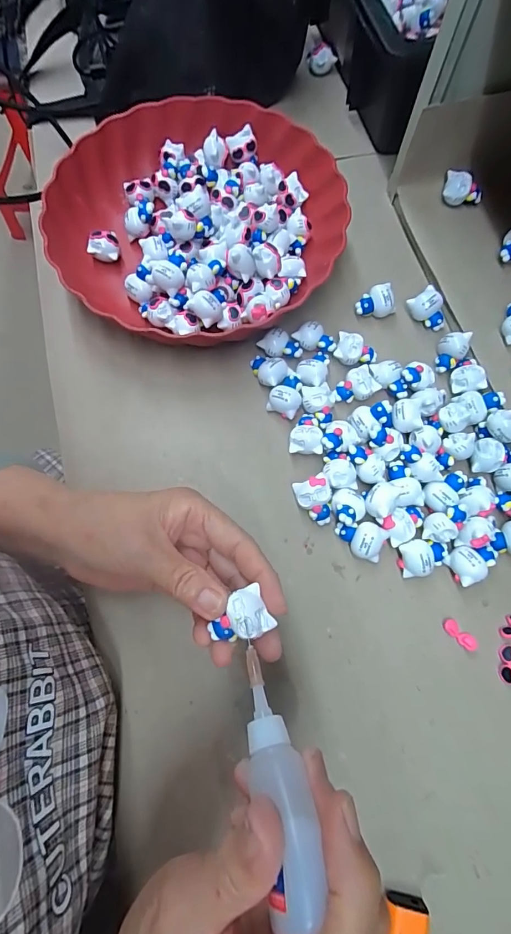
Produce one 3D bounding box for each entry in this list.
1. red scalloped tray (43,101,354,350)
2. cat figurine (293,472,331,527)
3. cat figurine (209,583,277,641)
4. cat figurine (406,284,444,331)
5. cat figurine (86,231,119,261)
[{"bbox_3d":[-0.050,-0.212,0.349,0.228,0.042,0.227,31,77,8],"label":"red scalloped tray"},{"bbox_3d":[0.044,0.025,0.300,0.024,0.019,0.034,-17,76,-4],"label":"cat figurine"},{"bbox_3d":[-0.009,0.079,0.217,0.031,0.014,0.023,-24,76,-6],"label":"cat figurine"},{"bbox_3d":[0.146,-0.132,0.345,0.022,0.018,0.033,-35,78,-8],"label":"cat figurine"},{"bbox_3d":[-0.131,-0.190,0.358,0.027,0.021,0.018,-24,76,-6],"label":"cat figurine"}]

